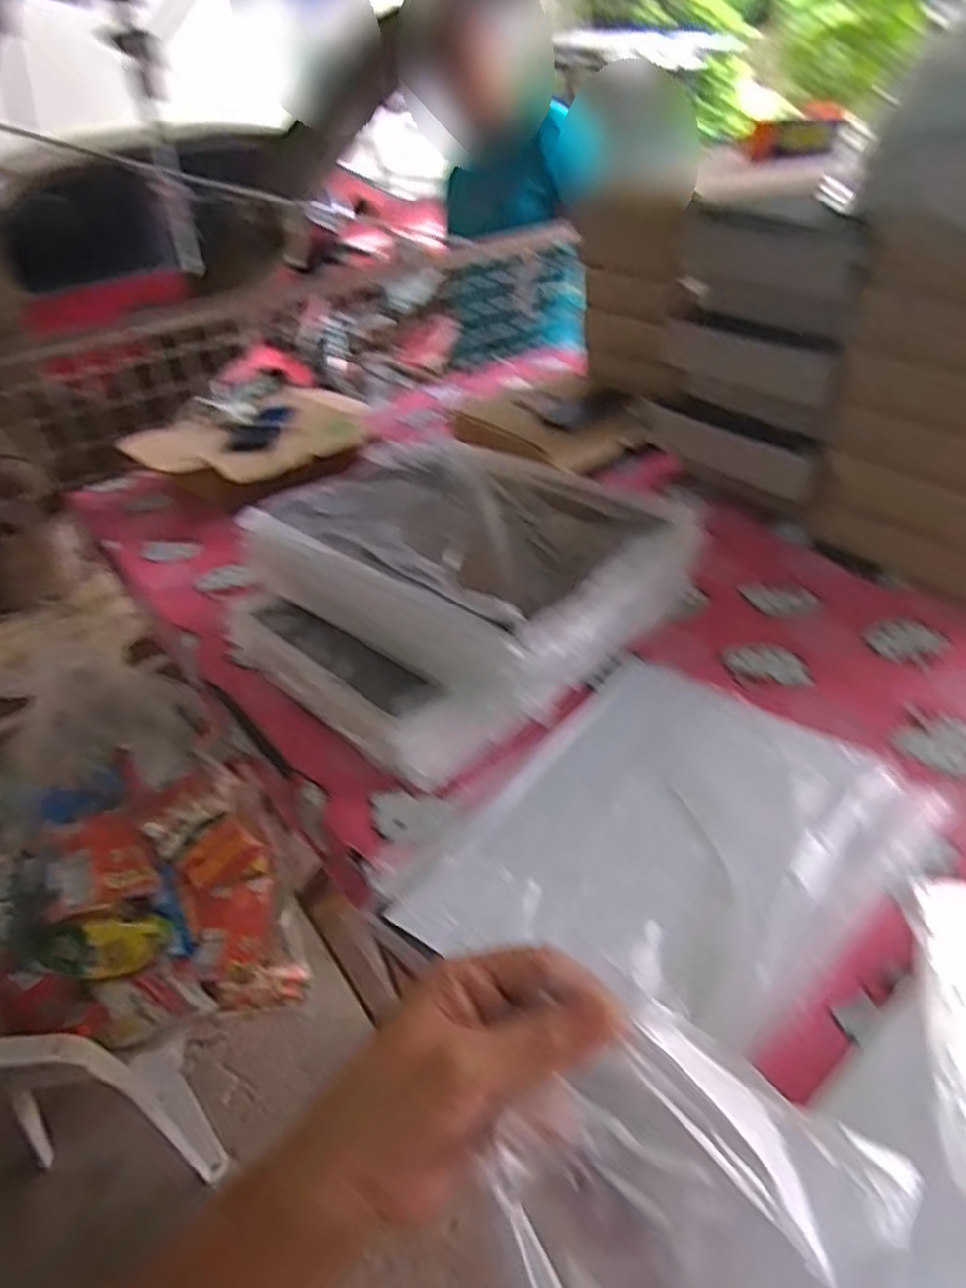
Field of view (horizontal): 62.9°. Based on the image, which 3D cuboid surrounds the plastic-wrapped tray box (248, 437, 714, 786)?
[{"bbox_3d":[-0.049,-0.061,0.850,0.408,0.159,0.374,27,46,34],"label":"plastic-wrapped tray box"}]

